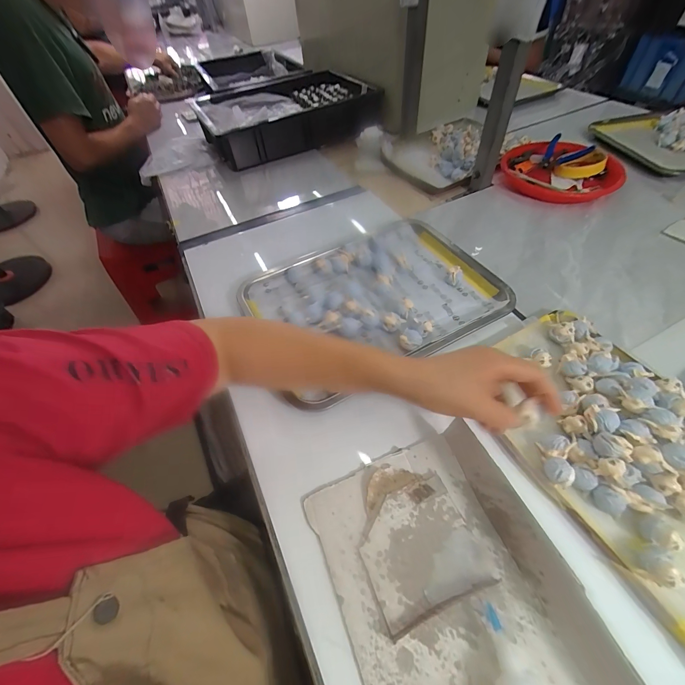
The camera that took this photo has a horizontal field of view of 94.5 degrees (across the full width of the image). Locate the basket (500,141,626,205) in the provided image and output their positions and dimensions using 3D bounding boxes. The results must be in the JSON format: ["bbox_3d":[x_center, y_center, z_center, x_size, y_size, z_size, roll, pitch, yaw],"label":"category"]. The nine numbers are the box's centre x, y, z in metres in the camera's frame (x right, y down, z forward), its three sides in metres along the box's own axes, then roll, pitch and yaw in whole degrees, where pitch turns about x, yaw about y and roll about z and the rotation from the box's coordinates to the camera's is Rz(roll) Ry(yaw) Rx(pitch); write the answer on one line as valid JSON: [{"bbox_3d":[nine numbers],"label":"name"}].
[{"bbox_3d":[0.435,-0.360,0.656,0.195,0.043,0.187,-2,52,3],"label":"basket"}]

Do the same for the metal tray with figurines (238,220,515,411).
[{"bbox_3d":[0.049,-0.072,0.471,0.349,0.030,0.252,-26,54,-15],"label":"metal tray with figurines"}]

